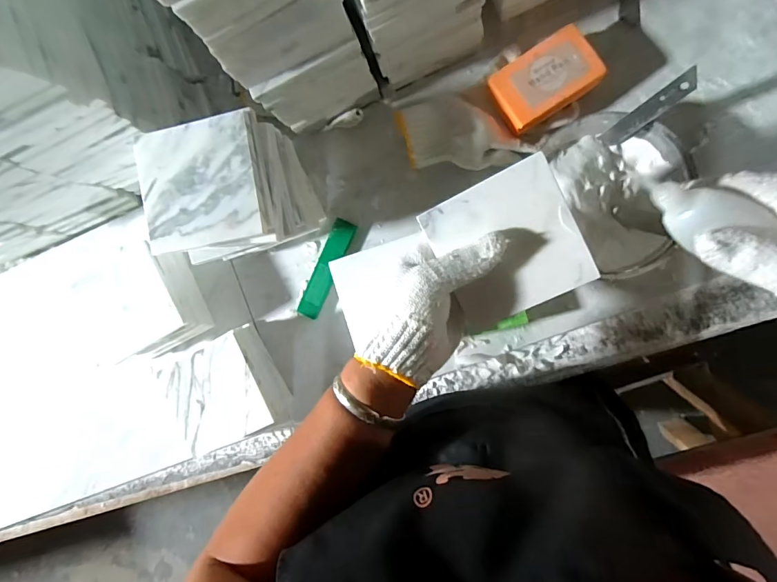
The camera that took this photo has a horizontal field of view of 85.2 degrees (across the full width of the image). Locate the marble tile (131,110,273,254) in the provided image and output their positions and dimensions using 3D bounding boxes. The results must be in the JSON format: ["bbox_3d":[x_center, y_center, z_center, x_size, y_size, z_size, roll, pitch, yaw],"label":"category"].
[{"bbox_3d":[-0.155,-0.089,0.348,0.101,0.012,0.101,-9,91,6],"label":"marble tile"}]

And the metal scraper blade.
[{"bbox_3d":[0.229,-0.158,0.373,0.018,0.004,0.083,47,139,-6],"label":"metal scraper blade"}]

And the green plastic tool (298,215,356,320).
[{"bbox_3d":[-0.069,-0.024,0.468,0.025,0.008,0.114,24,94,5],"label":"green plastic tool"}]

